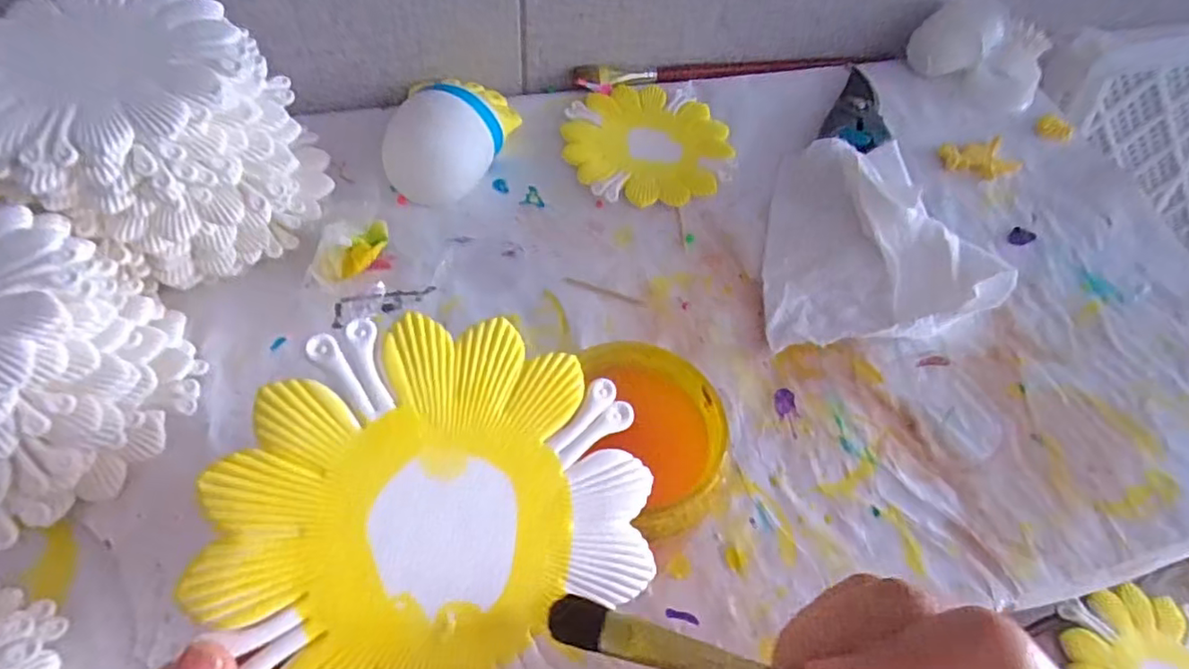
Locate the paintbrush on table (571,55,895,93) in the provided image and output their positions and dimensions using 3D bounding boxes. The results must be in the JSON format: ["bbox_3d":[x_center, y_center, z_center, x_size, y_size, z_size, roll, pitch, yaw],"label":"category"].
[{"bbox_3d":[0.115,-0.218,0.510,0.265,0.016,0.025,-11,59,-9],"label":"paintbrush on table"}]

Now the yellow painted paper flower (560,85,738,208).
[{"bbox_3d":[0.040,-0.143,0.465,0.119,0.009,0.117,1,58,-2],"label":"yellow painted paper flower"}]

